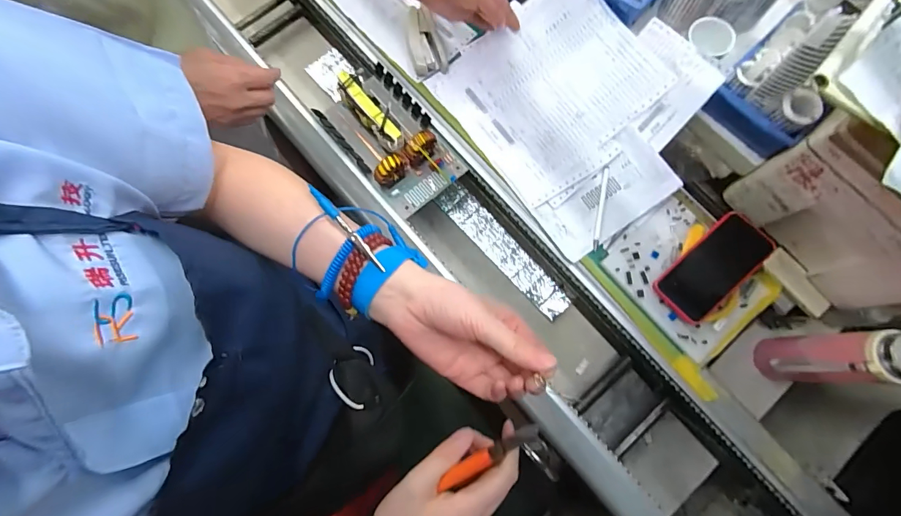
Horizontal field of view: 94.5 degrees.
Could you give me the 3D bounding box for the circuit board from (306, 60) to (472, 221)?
[{"bbox_3d":[-0.097,-0.195,0.643,0.134,0.065,0.244,-40,81,-8],"label":"circuit board"}]

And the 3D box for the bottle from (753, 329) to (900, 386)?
[{"bbox_3d":[0.528,0.140,0.575,0.078,0.243,0.072,-2,78,0],"label":"bottle"}]

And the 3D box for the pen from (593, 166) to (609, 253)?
[{"bbox_3d":[0.226,-0.074,0.623,0.009,0.012,0.131,10,78,2],"label":"pen"}]

